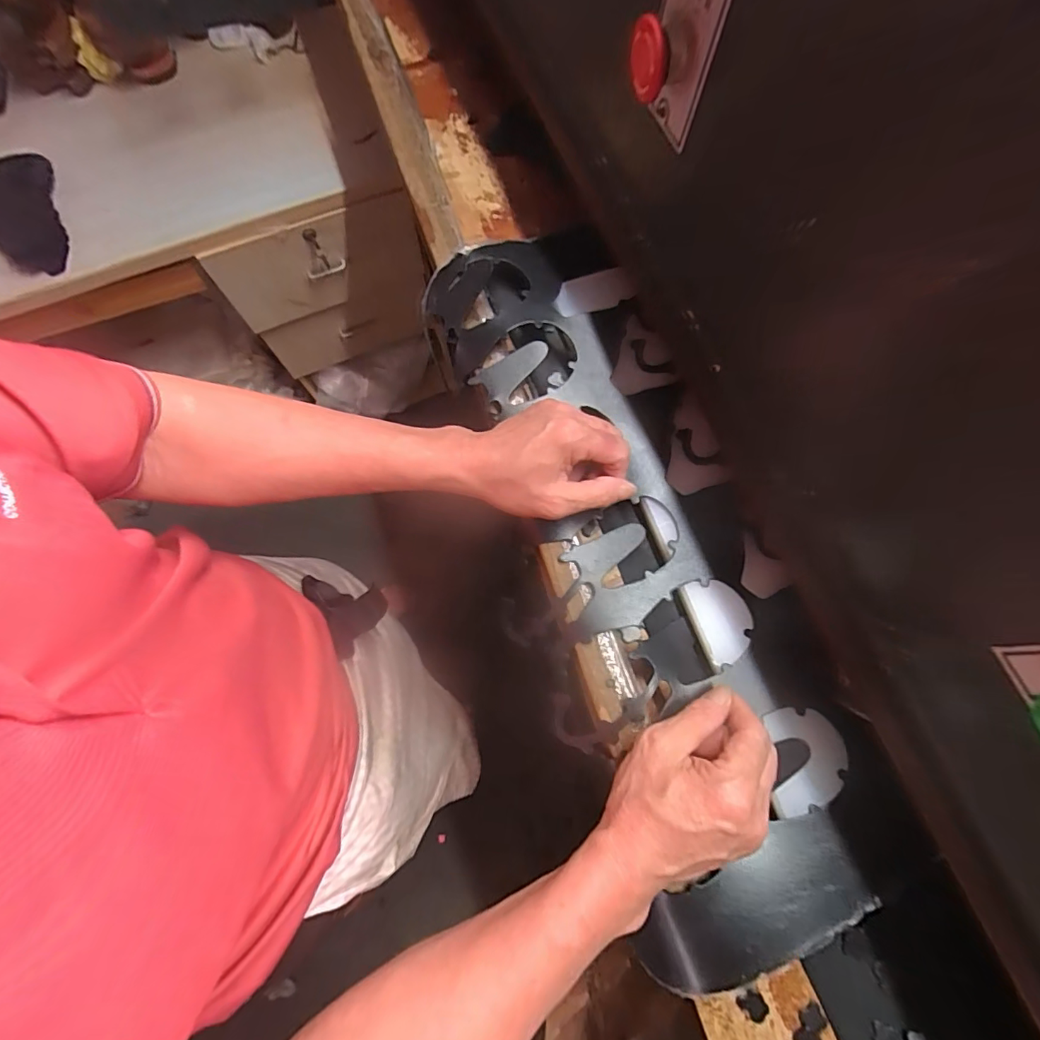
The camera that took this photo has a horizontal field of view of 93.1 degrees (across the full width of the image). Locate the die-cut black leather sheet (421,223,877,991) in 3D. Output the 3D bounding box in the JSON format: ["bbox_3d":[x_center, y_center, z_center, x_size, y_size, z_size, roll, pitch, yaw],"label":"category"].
[{"bbox_3d":[0.083,0.005,0.395,0.181,0.046,0.599,-19,75,-7],"label":"die-cut black leather sheet"}]

